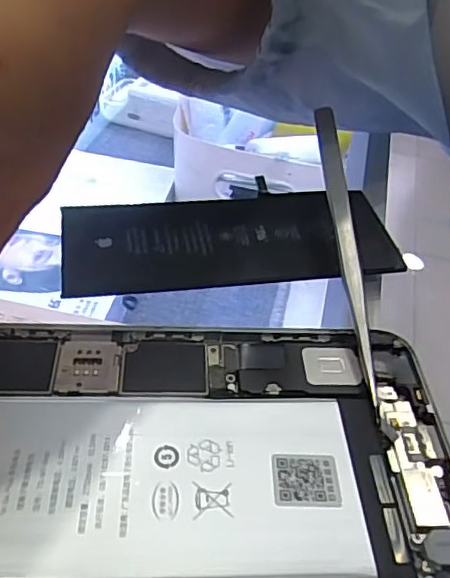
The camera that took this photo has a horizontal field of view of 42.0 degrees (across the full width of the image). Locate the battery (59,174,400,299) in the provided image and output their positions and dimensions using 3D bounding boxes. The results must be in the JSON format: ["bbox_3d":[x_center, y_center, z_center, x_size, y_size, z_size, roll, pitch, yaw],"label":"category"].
[{"bbox_3d":[0.001,-0.020,0.213,0.116,0.005,0.051,-4,44,-11],"label":"battery"}]

